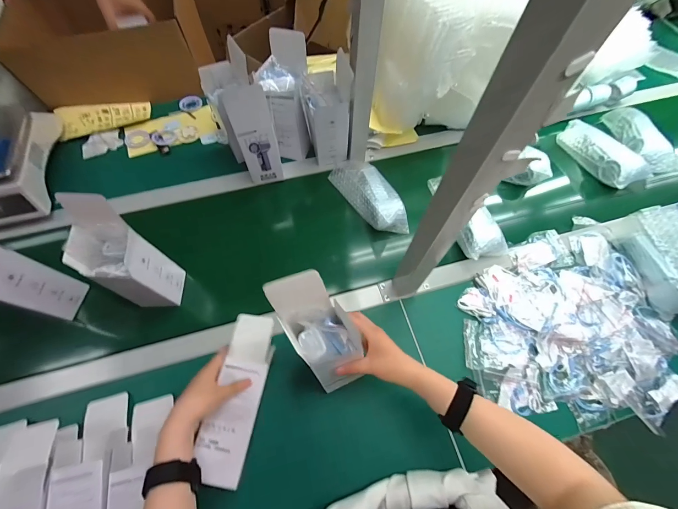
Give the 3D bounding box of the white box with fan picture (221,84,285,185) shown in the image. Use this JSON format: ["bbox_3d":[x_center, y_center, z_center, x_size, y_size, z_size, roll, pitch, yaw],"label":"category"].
[{"bbox_3d":[-0.164,-0.228,0.617,0.069,0.211,0.045,-21,68,-11],"label":"white box with fan picture"}]

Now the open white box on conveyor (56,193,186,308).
[{"bbox_3d":[-0.341,0.015,0.503,0.085,0.211,0.083,8,65,2],"label":"open white box on conveyor"}]

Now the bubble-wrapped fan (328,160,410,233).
[{"bbox_3d":[0.070,-0.139,0.669,0.093,0.064,0.215,-29,70,-14],"label":"bubble-wrapped fan"}]

